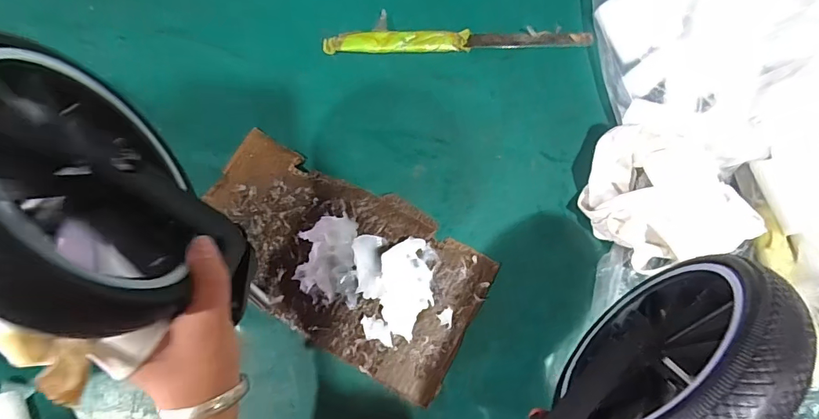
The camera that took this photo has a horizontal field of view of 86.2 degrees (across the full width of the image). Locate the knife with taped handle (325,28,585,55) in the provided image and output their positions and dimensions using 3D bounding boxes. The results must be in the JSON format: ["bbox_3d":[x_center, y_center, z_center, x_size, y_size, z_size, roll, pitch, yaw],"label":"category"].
[{"bbox_3d":[0.056,-0.193,0.502,0.302,0.014,0.024,-2,76,1],"label":"knife with taped handle"}]

